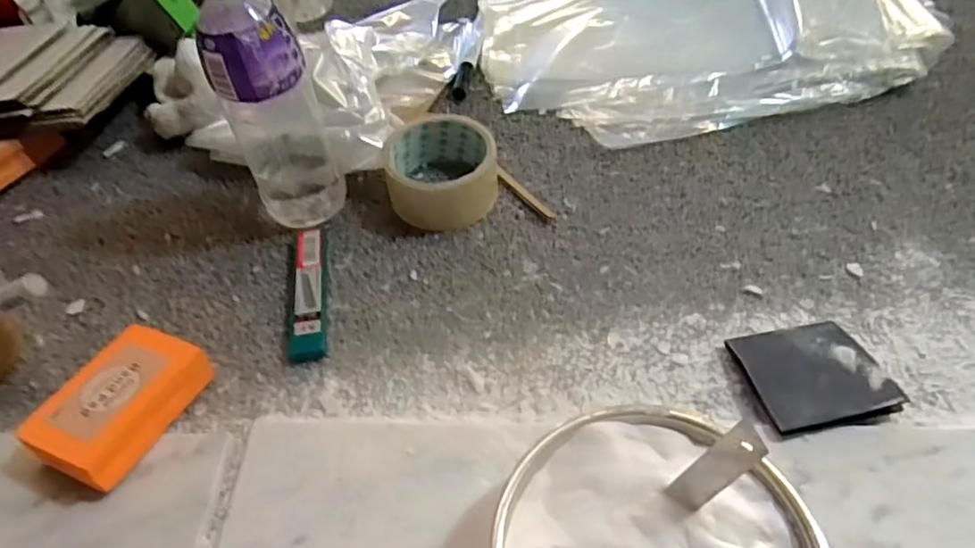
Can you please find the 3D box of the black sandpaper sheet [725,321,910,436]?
[{"bbox_3d":[0.199,0.060,0.389,0.077,0.015,0.071,-12,52,-6],"label":"black sandpaper sheet"}]

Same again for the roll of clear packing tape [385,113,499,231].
[{"bbox_3d":[-0.035,-0.084,0.505,0.085,0.041,0.090,-1,51,2],"label":"roll of clear packing tape"}]

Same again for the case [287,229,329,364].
[{"bbox_3d":[-0.128,0.012,0.456,0.024,0.011,0.113,-7,51,-3],"label":"case"}]

